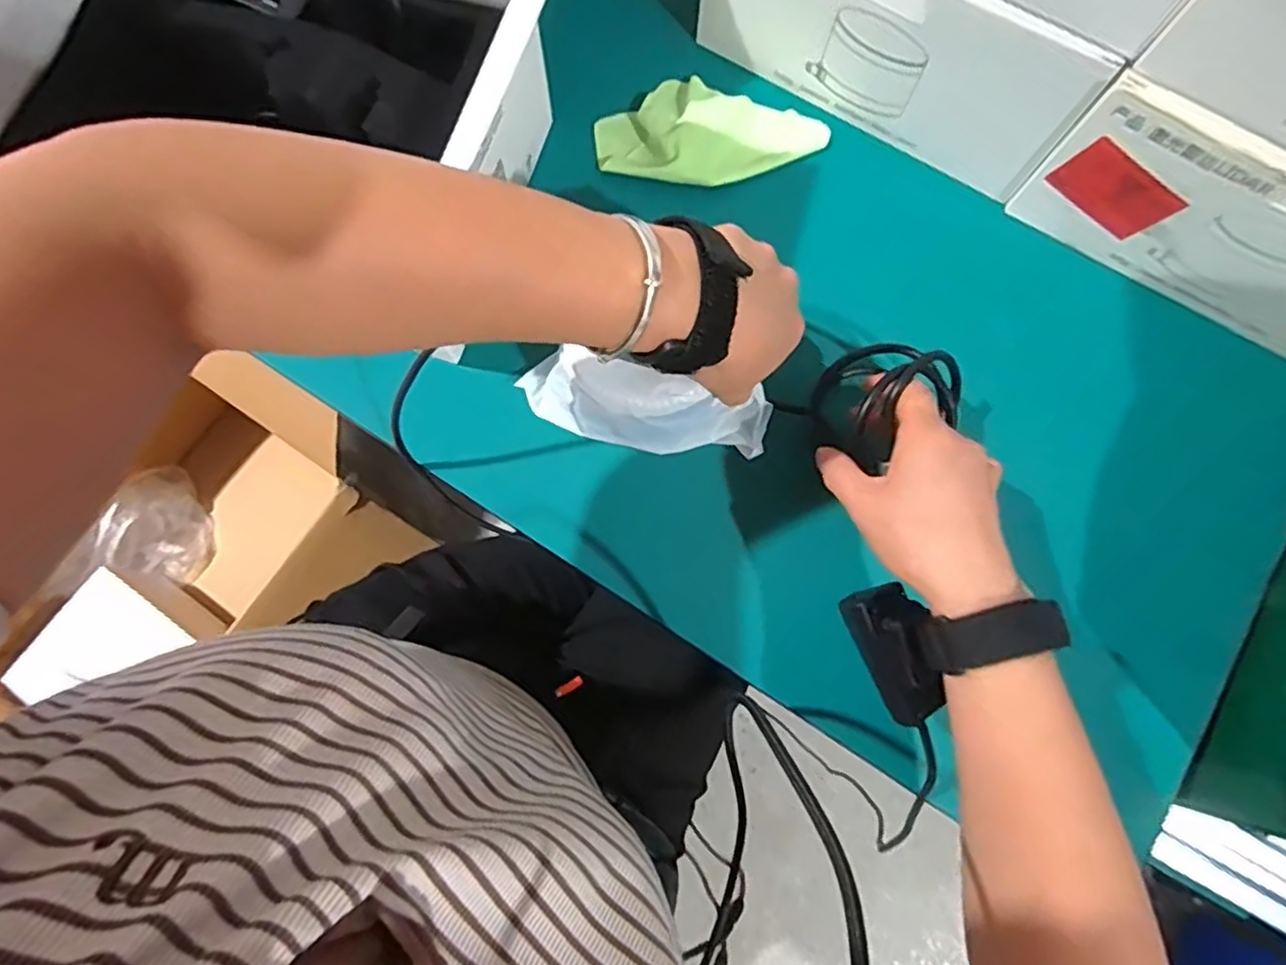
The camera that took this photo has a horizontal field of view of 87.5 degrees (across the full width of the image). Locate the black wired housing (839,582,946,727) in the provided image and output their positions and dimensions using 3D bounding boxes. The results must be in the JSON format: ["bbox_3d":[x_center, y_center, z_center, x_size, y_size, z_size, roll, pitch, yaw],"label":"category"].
[{"bbox_3d":[0.134,0.089,0.352,0.029,0.034,0.069,-25,79,-6],"label":"black wired housing"}]

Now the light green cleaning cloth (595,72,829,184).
[{"bbox_3d":[0.051,-0.258,0.490,0.164,0.031,0.083,9,78,1],"label":"light green cleaning cloth"}]

